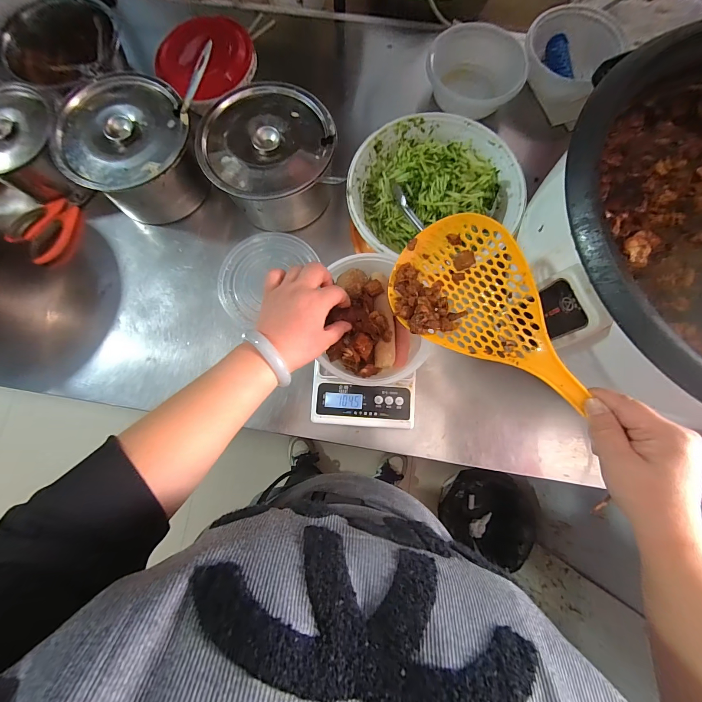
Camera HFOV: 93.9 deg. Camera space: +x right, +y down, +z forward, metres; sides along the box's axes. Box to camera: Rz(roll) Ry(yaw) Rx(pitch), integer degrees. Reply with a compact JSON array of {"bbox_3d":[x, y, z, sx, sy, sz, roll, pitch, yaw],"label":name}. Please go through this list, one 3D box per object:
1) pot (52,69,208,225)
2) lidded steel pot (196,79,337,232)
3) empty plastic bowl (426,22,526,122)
[{"bbox_3d":[-0.334,-0.311,0.525,0.183,0.111,0.179,0,79,0],"label":"pot"},{"bbox_3d":[-0.120,-0.293,0.511,0.190,0.123,0.172,-19,80,-4],"label":"lidded steel pot"},{"bbox_3d":[0.222,-0.498,0.597,0.173,0.067,0.139,9,79,2],"label":"empty plastic bowl"}]

